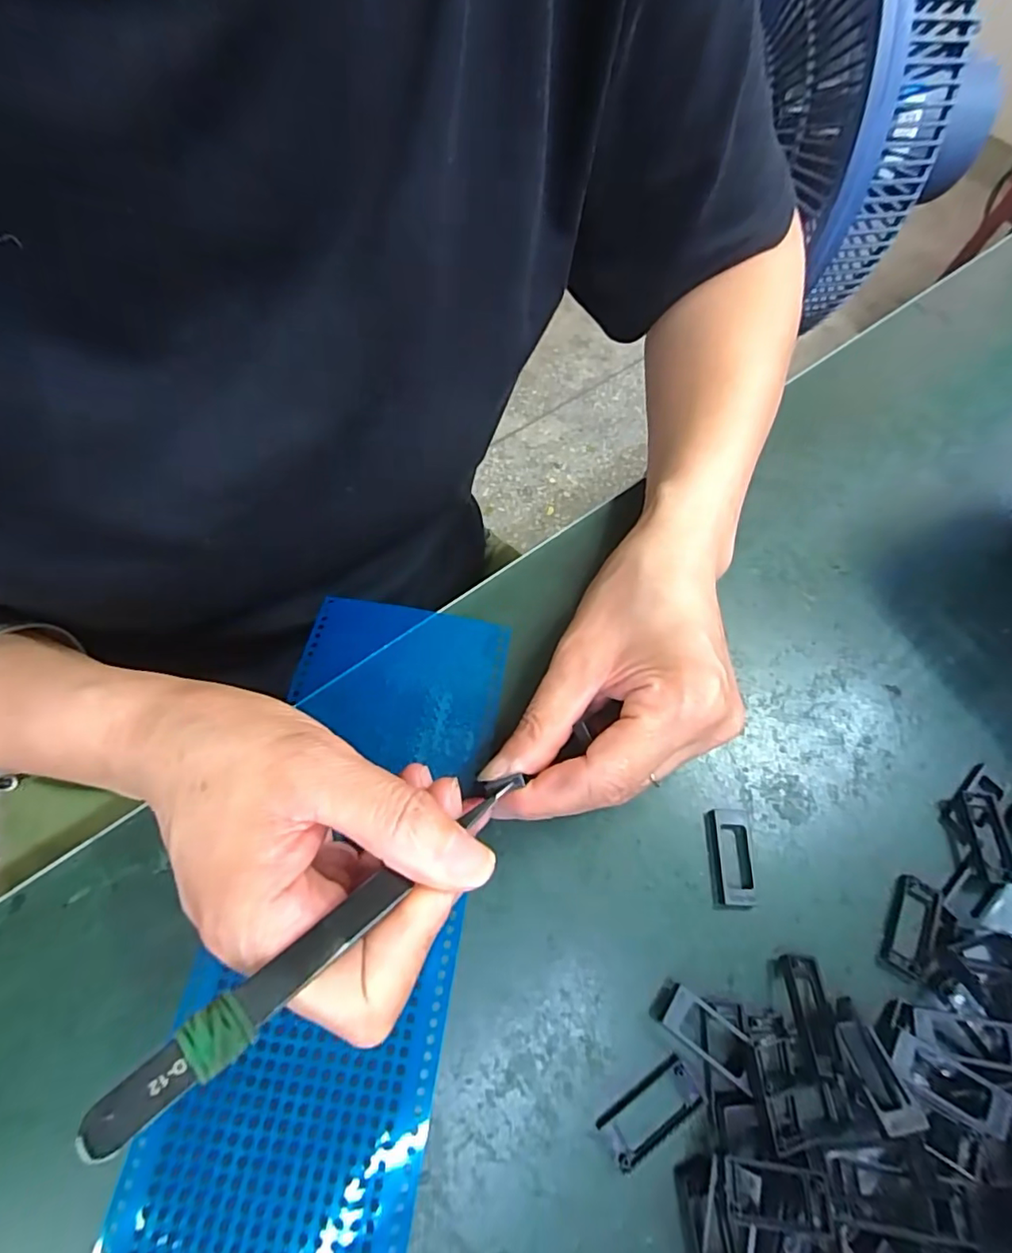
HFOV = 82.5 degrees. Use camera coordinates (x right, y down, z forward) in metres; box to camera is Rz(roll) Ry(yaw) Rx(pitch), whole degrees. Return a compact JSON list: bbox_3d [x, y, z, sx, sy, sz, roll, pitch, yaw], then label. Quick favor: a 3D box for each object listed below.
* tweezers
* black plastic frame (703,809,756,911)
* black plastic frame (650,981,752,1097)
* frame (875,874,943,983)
[{"bbox_3d":[-0.041,0.078,0.155,0.011,0.012,0.125,43,42,18],"label":"tweezers"},{"bbox_3d":[0.091,0.094,0.234,0.019,0.004,0.038,6,64,-4],"label":"black plastic frame"},{"bbox_3d":[0.070,0.142,0.202,0.036,0.010,0.015,37,66,11],"label":"black plastic frame"},{"bbox_3d":[0.160,0.120,0.229,0.017,0.004,0.038,32,65,8],"label":"frame"}]

